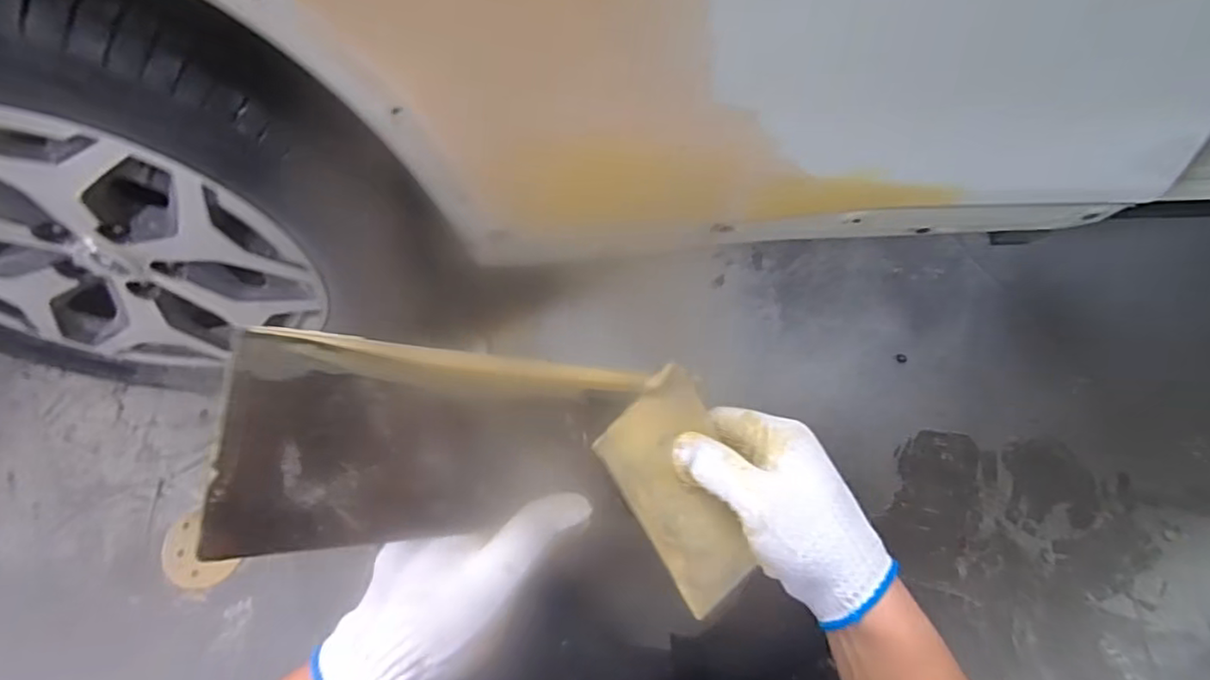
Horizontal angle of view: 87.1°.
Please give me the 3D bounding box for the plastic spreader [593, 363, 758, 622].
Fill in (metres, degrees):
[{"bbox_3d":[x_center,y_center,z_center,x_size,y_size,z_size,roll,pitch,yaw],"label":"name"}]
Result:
[{"bbox_3d":[0.050,0.090,0.378,0.072,0.008,0.133,-35,101,-20],"label":"plastic spreader"}]

